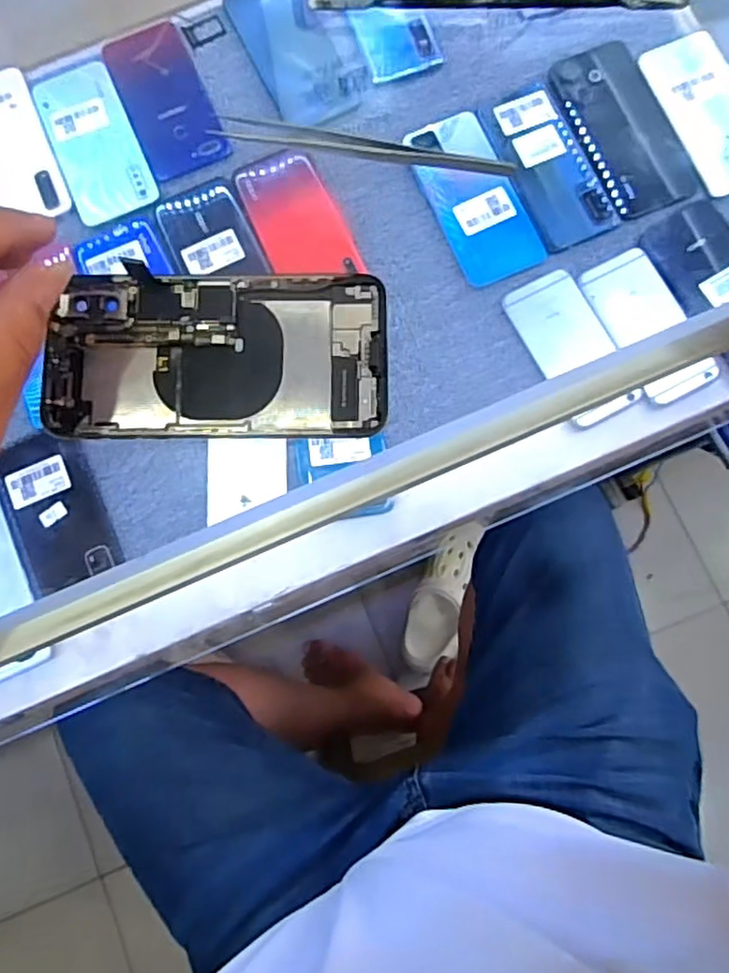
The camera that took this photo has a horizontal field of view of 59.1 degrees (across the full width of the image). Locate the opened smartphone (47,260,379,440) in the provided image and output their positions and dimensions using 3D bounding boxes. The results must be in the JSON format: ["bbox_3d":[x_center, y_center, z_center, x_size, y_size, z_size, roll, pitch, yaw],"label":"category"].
[{"bbox_3d":[-0.061,-0.055,0.269,0.139,0.008,0.068,0,81,1],"label":"opened smartphone"}]

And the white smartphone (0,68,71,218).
[{"bbox_3d":[-0.325,-0.309,0.581,0.075,0.009,0.154,-23,82,-3],"label":"white smartphone"}]

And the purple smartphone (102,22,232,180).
[{"bbox_3d":[-0.182,-0.357,0.593,0.075,0.008,0.152,-24,82,-3],"label":"purple smartphone"}]

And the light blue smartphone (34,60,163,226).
[{"bbox_3d":[-0.245,-0.315,0.584,0.075,0.004,0.158,-23,82,-3],"label":"light blue smartphone"}]

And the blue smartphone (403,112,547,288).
[{"bbox_3d":[0.097,-0.257,0.574,0.074,0.008,0.156,-23,82,-3],"label":"blue smartphone"}]

